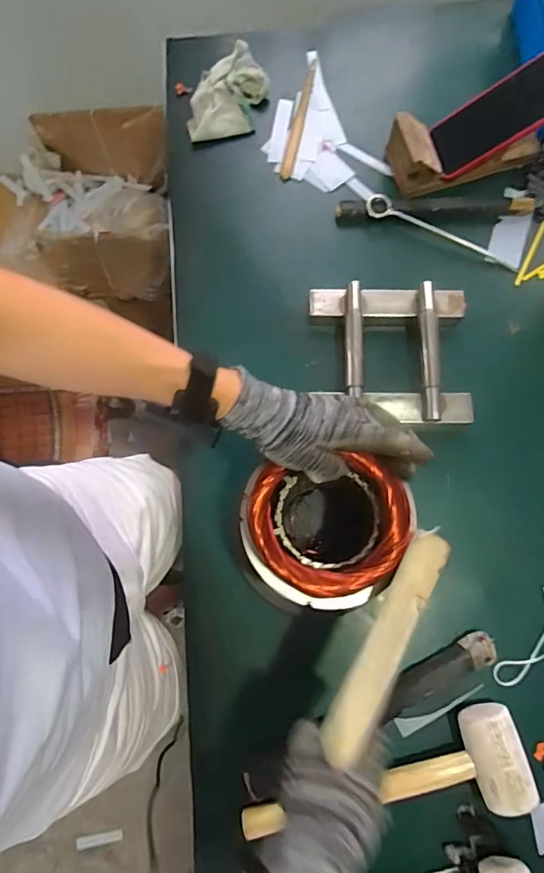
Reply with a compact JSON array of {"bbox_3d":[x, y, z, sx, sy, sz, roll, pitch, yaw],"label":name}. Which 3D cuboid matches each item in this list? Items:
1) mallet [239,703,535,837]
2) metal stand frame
[{"bbox_3d":[0.112,0.351,0.490,0.288,0.050,0.086,-13,77,-1],"label":"mallet"},{"bbox_3d":[0.145,-0.103,0.604,0.191,0.044,0.174,1,77,2],"label":"metal stand frame"}]

